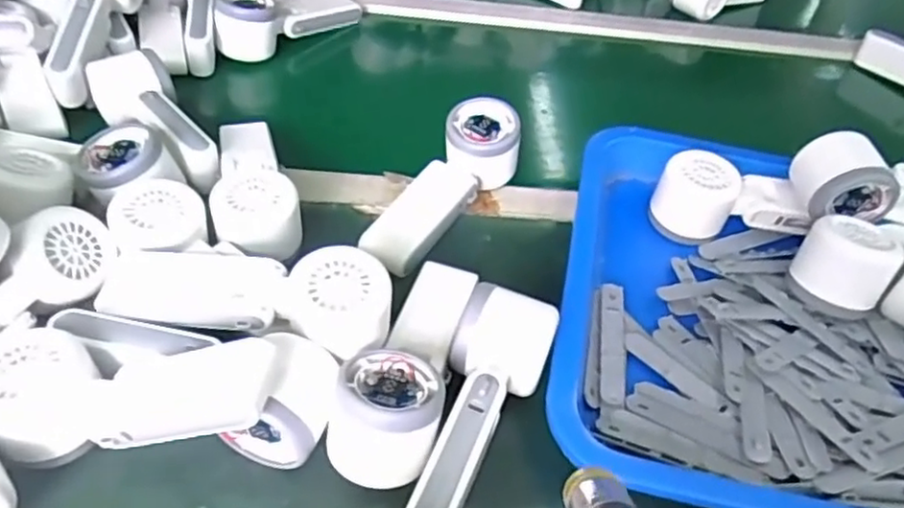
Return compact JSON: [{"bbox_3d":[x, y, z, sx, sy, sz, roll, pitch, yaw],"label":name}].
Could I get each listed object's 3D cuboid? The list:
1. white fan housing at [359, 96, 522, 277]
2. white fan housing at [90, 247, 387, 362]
[{"bbox_3d":[-0.004,-0.049,0.512,0.053,0.043,0.163,28,62,19],"label":"white fan housing"},{"bbox_3d":[-0.122,0.022,0.389,0.175,0.047,0.055,11,44,3],"label":"white fan housing"}]

